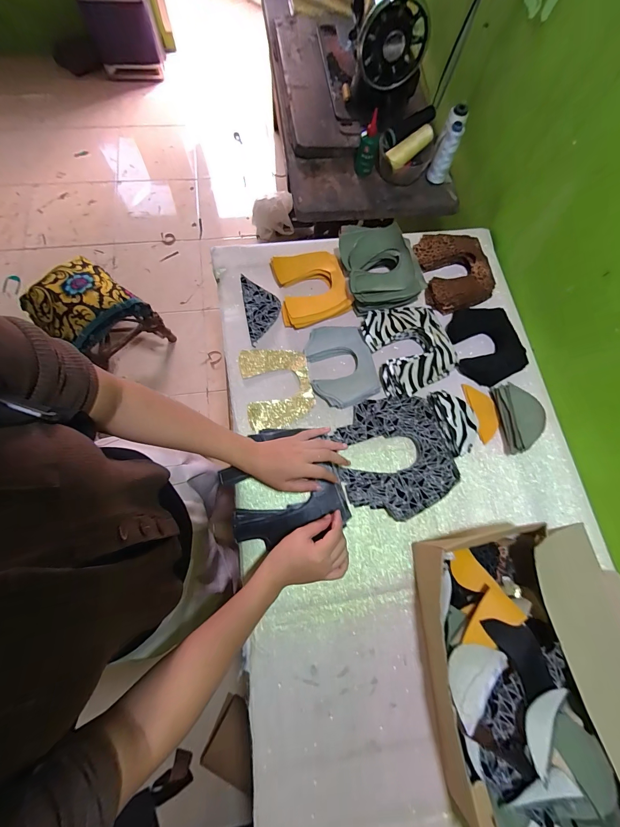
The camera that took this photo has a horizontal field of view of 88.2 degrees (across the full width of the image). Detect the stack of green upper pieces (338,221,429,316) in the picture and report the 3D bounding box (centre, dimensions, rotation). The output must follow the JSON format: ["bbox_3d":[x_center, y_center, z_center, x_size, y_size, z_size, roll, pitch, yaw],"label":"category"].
[{"bbox_3d":[0.142,-0.284,0.641,0.150,0.078,0.171,-8,74,-6],"label":"stack of green upper pieces"}]

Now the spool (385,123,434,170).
[{"bbox_3d":[0.223,-0.595,0.718,0.113,0.035,0.034,-33,77,8],"label":"spool"}]

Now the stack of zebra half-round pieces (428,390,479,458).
[{"bbox_3d":[0.259,0.017,0.571,0.067,0.038,0.116,-6,74,-6],"label":"stack of zebra half-round pieces"}]

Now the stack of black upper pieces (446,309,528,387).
[{"bbox_3d":[0.338,-0.141,0.623,0.117,0.035,0.161,-16,75,-9],"label":"stack of black upper pieces"}]

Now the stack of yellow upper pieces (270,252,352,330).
[{"bbox_3d":[0.004,-0.251,0.637,0.135,0.018,0.153,-12,74,-8],"label":"stack of yellow upper pieces"}]

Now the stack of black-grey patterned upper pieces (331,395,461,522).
[{"bbox_3d":[0.143,0.073,0.552,0.184,0.033,0.199,-12,75,-8],"label":"stack of black-grey patterned upper pieces"}]

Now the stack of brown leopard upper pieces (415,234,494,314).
[{"bbox_3d":[0.299,-0.299,0.671,0.141,0.042,0.169,-16,75,-9],"label":"stack of brown leopard upper pieces"}]

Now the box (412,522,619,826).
[{"bbox_3d":[0.336,0.336,0.439,0.346,0.111,0.342,-3,74,-5],"label":"box"}]

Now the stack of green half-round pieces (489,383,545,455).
[{"bbox_3d":[0.376,0.005,0.573,0.067,0.039,0.126,-3,74,-5],"label":"stack of green half-round pieces"}]

